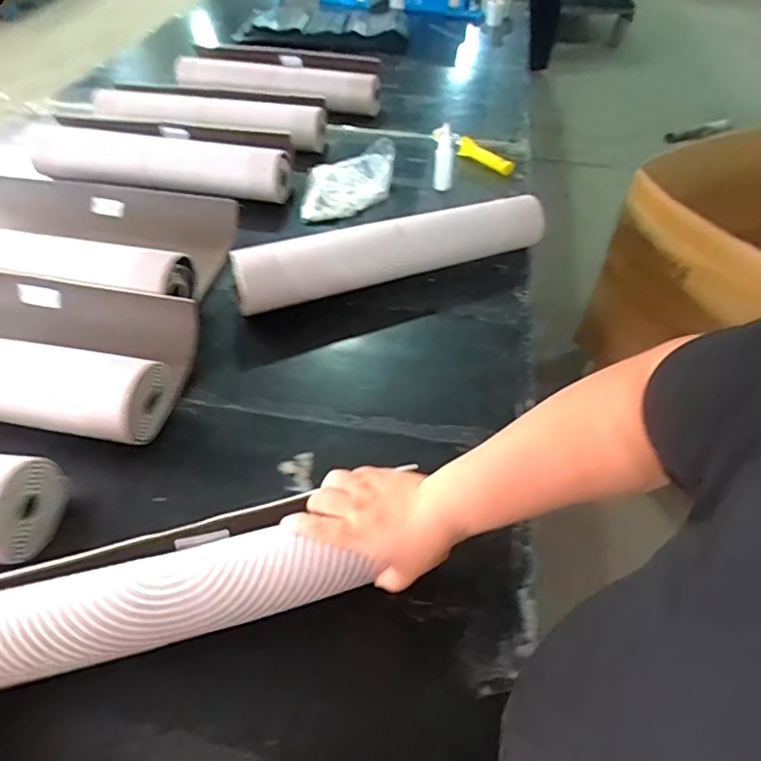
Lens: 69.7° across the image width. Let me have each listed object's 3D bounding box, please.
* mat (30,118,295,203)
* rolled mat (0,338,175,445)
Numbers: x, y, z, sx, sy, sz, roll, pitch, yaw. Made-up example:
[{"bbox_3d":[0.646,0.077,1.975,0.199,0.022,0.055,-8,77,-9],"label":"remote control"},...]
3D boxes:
[{"bbox_3d":[-0.427,-0.435,1.059,0.492,0.089,0.081,6,47,5],"label":"mat"},{"bbox_3d":[-0.526,-0.013,0.686,0.541,0.085,0.111,11,48,9],"label":"rolled mat"}]

